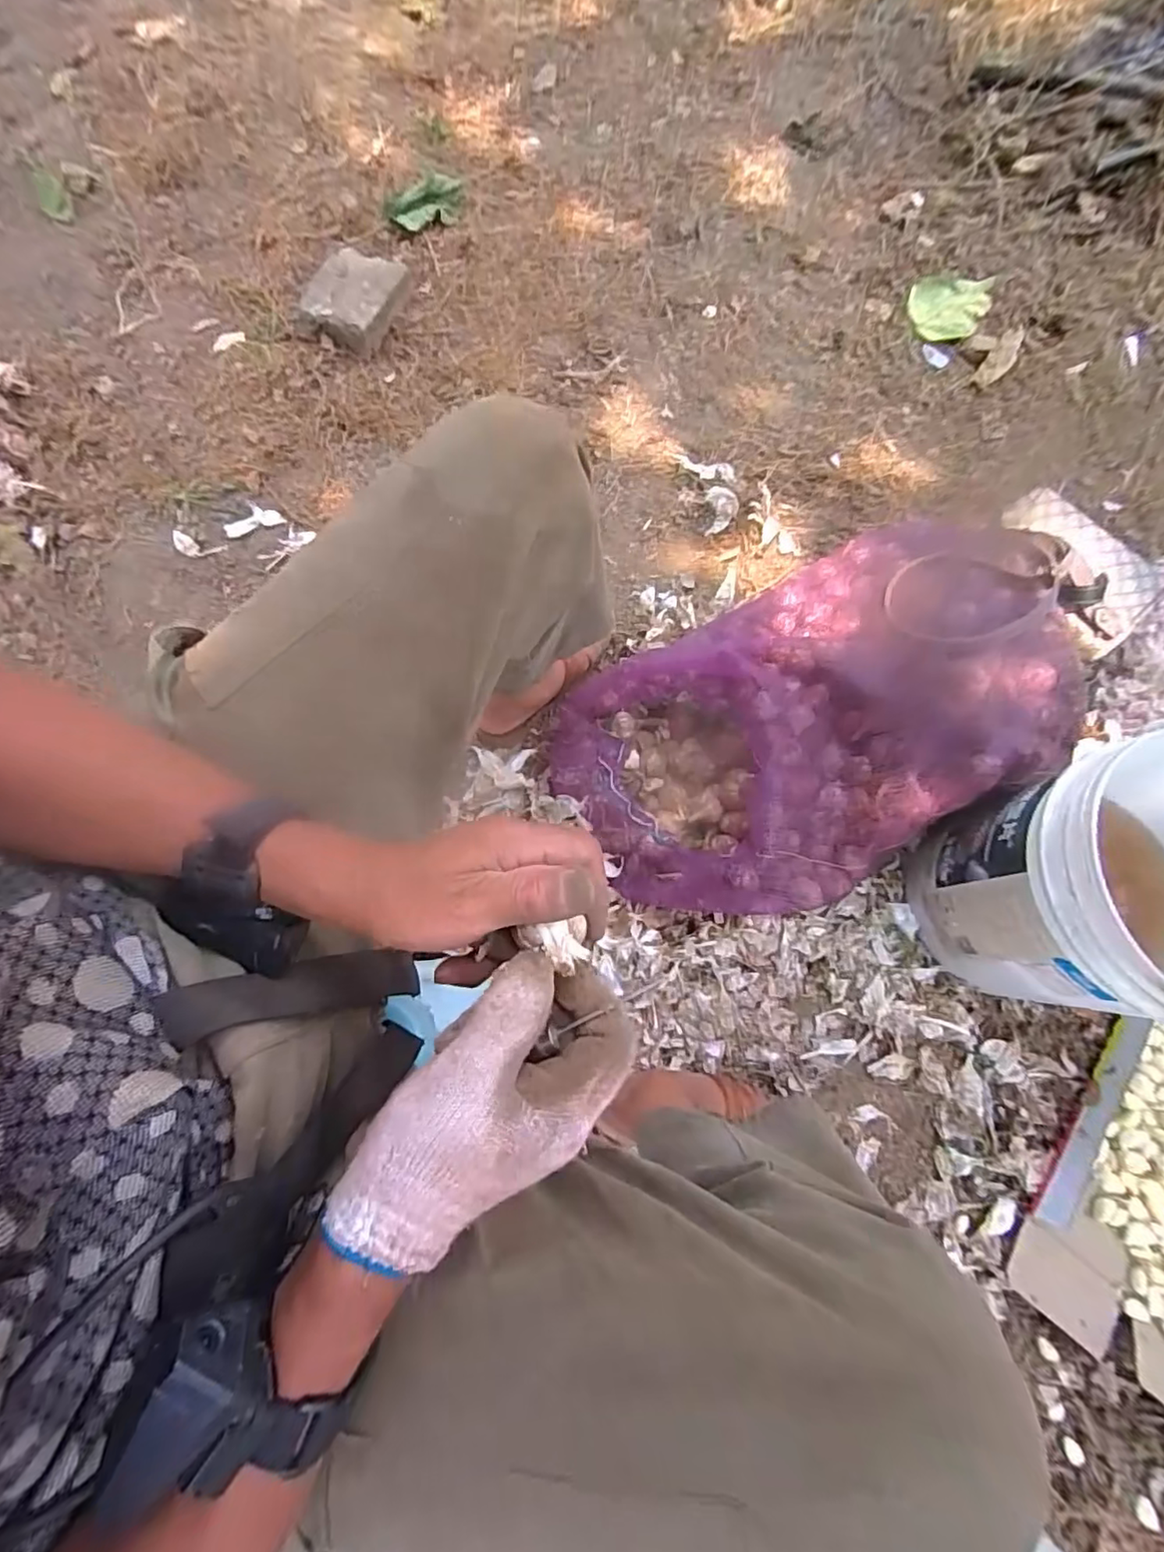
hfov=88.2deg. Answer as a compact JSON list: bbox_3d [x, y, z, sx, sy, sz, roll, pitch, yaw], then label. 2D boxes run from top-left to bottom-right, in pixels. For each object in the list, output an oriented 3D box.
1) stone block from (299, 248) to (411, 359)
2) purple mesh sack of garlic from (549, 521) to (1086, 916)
[{"bbox_3d":[-0.366,-0.777,0.977,0.133,0.058,0.163,25,77,5],"label":"stone block"},{"bbox_3d":[0.282,-0.064,0.750,0.566,0.201,0.384,-23,77,-7],"label":"purple mesh sack of garlic"}]

